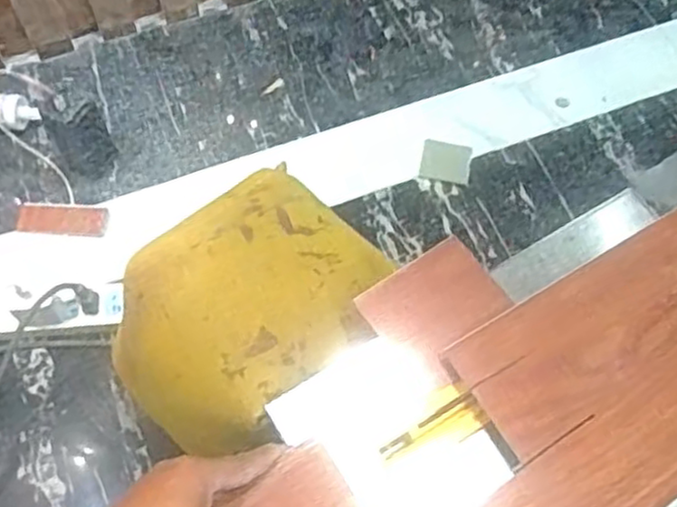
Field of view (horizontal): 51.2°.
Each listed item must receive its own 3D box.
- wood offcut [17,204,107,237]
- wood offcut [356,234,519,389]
[{"bbox_3d":[-0.363,-0.046,0.931,0.114,0.010,0.043,2,64,1],"label":"wood offcut"},{"bbox_3d":[0.085,0.048,0.597,0.106,0.007,0.100,-32,59,-8],"label":"wood offcut"}]

